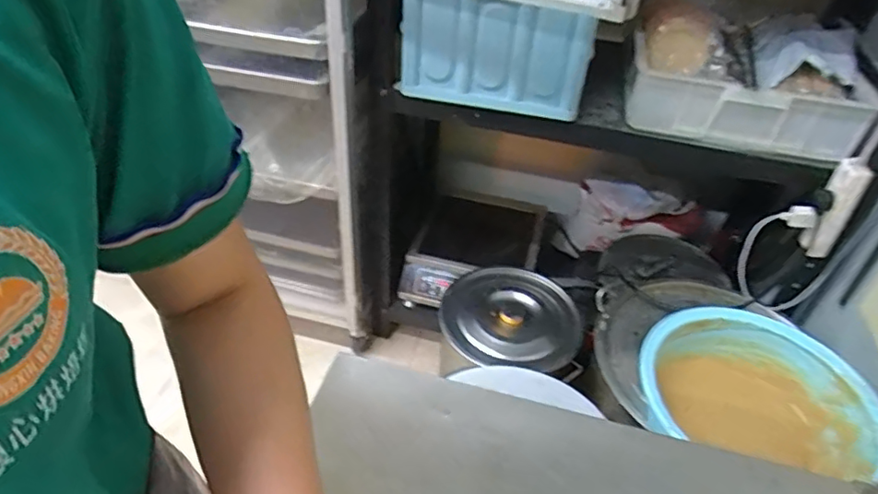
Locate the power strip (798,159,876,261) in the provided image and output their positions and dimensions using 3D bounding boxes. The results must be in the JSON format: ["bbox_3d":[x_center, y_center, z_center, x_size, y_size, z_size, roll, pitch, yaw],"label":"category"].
[{"bbox_3d":[0.725,-0.060,1.040,0.061,0.207,0.034,32,48,29],"label":"power strip"}]

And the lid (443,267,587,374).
[{"bbox_3d":[0.160,0.157,1.270,0.311,0.067,0.298,3,40,-2],"label":"lid"}]

